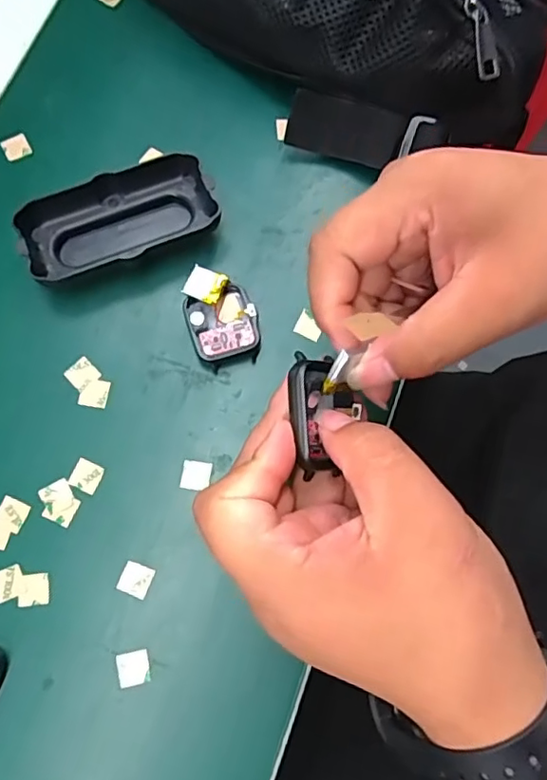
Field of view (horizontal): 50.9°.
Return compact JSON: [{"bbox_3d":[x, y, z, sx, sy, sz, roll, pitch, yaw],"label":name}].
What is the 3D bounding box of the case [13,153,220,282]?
[{"bbox_3d":[-0.090,-0.102,0.336,0.109,0.025,0.052,-17,77,-5],"label":"case"}]

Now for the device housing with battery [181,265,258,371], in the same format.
[{"bbox_3d":[-0.031,-0.043,0.329,0.037,0.016,0.054,-19,77,-6],"label":"device housing with battery"}]

